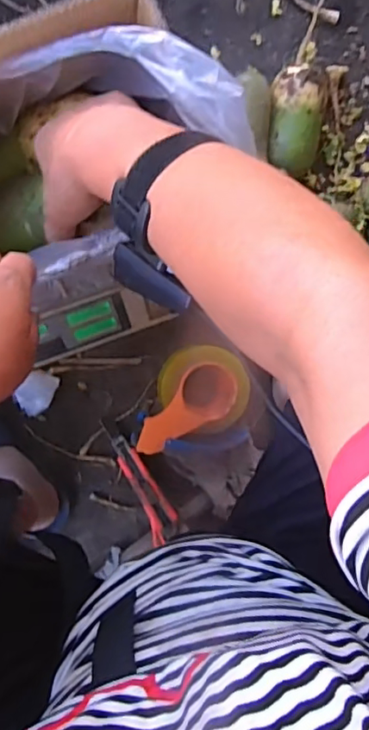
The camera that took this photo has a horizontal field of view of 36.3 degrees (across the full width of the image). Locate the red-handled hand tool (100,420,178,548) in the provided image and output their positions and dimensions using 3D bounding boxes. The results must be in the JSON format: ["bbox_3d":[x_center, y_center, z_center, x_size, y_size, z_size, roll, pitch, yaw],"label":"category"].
[{"bbox_3d":[-0.065,0.166,0.806,0.044,0.013,0.185,-29,86,0],"label":"red-handled hand tool"}]

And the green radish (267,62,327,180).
[{"bbox_3d":[0.153,-0.328,0.771,0.075,0.067,0.137,4,97,-8],"label":"green radish"}]

